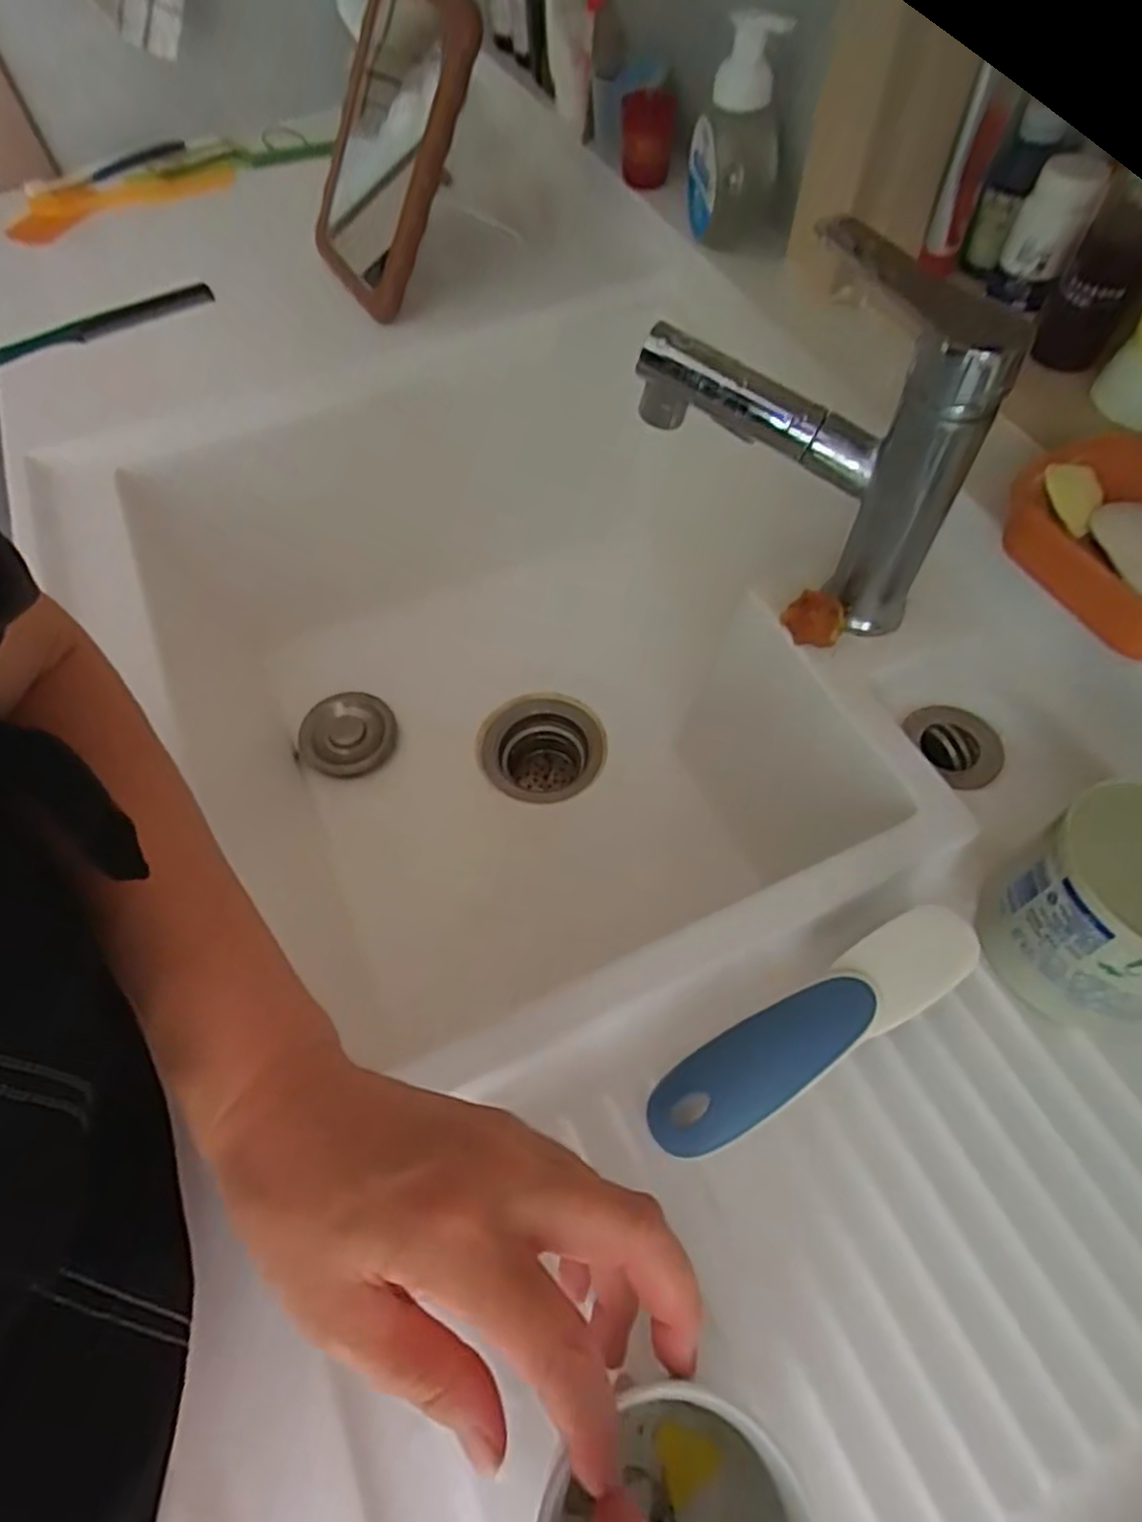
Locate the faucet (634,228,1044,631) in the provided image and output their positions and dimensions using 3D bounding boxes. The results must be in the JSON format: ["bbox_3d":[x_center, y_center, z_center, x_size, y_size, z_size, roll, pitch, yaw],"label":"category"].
[{"bbox_3d":[0.126,-0.177,0.417,0.178,0.182,0.048,32,66,19],"label":"faucet"}]

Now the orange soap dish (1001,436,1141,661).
[{"bbox_3d":[0.313,-0.119,0.412,0.108,0.034,0.135,-30,63,-14],"label":"orange soap dish"}]

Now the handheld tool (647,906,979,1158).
[{"bbox_3d":[0.109,0.122,0.343,0.164,0.031,0.037,-28,62,-13],"label":"handheld tool"}]

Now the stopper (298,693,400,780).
[{"bbox_3d":[-0.199,-0.021,0.677,0.081,0.026,0.081,3,61,-5],"label":"stopper"}]

